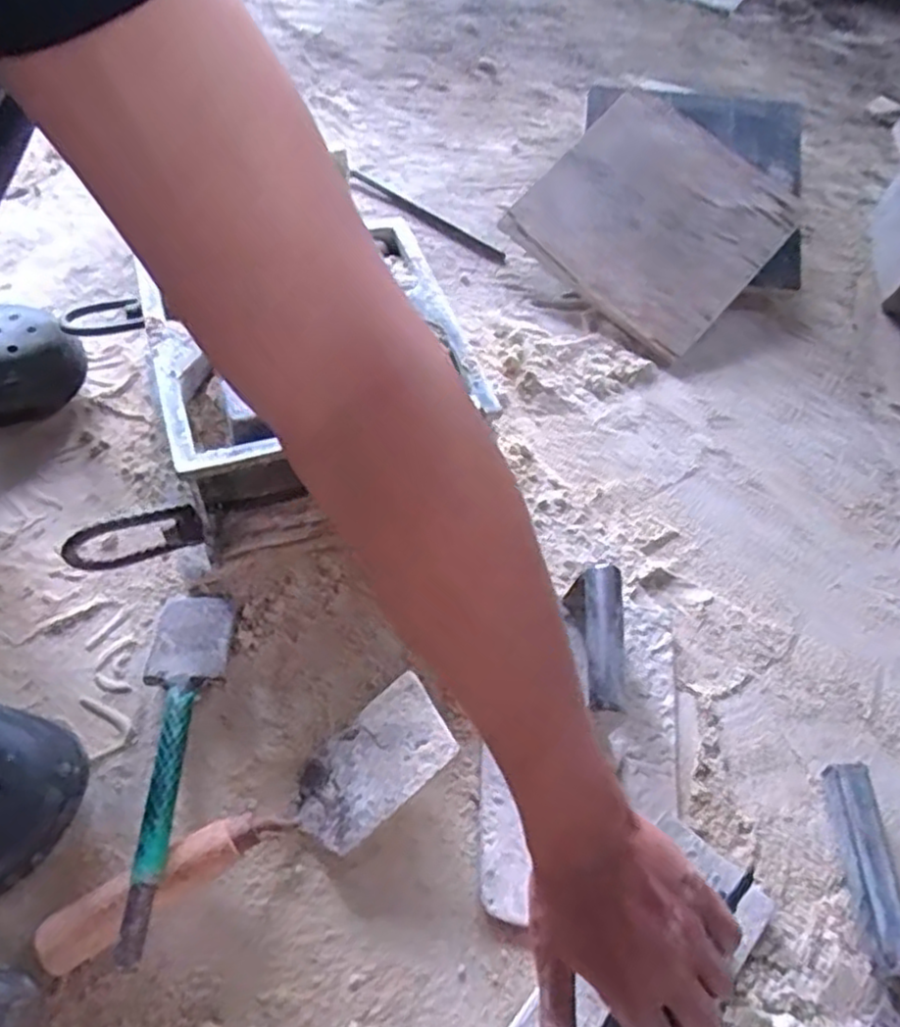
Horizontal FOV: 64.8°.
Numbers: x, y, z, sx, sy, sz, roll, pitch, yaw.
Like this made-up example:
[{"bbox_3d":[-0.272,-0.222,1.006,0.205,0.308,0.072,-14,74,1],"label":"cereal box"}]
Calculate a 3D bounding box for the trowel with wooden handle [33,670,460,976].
[{"bbox_3d":[-0.117,0.204,0.444,0.257,0.072,0.064,-28,62,-20],"label":"trowel with wooden handle"}]

